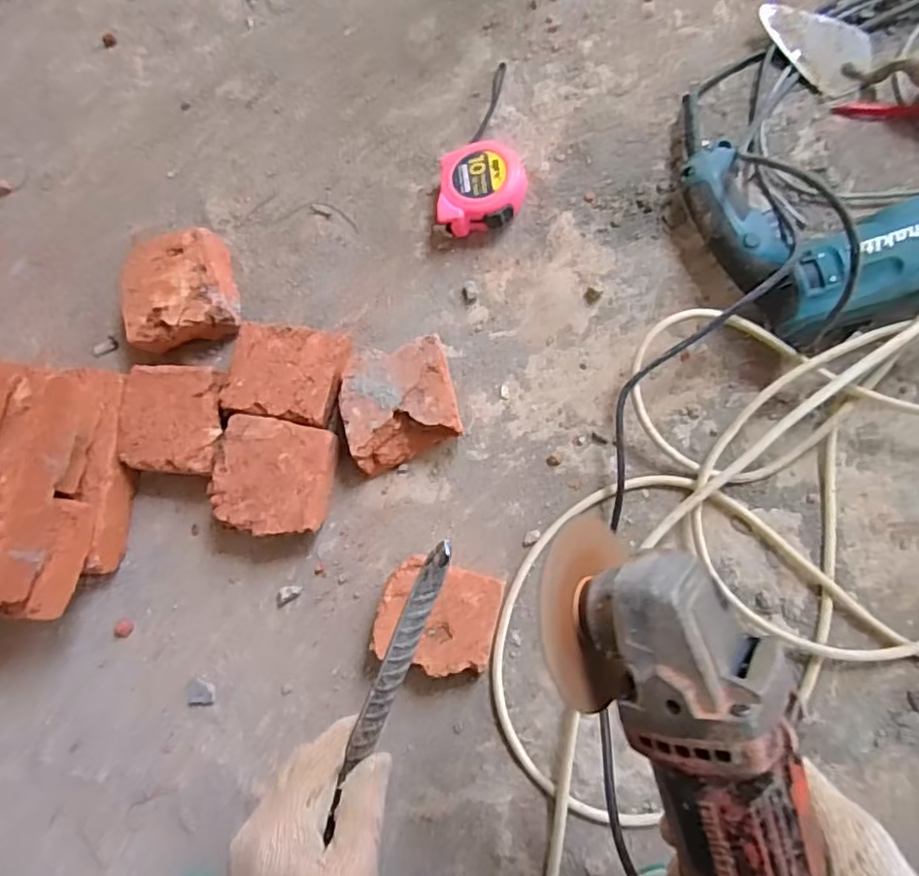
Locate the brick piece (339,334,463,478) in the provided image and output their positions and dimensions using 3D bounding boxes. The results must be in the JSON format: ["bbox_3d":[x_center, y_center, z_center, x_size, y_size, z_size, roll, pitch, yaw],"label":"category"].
[{"bbox_3d":[-0.056,-0.031,0.614,0.110,0.056,0.112,-14,81,3],"label":"brick piece"}]

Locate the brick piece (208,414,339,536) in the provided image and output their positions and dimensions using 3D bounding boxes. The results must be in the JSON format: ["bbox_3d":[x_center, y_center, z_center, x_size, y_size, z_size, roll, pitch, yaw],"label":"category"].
[{"bbox_3d":[-0.176,0.040,0.612,0.112,0.057,0.110,3,79,6],"label":"brick piece"}]

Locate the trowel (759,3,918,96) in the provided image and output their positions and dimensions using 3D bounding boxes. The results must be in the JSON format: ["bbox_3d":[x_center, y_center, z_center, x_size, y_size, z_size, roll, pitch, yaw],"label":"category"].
[{"bbox_3d":[0.433,-0.370,0.622,0.281,0.058,0.071,37,83,25],"label":"trowel"}]

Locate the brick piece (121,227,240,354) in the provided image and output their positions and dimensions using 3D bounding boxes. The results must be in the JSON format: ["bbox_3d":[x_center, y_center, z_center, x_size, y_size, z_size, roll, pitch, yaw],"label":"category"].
[{"bbox_3d":[-0.295,-0.154,0.663,0.109,0.060,0.114,-1,82,5],"label":"brick piece"}]

